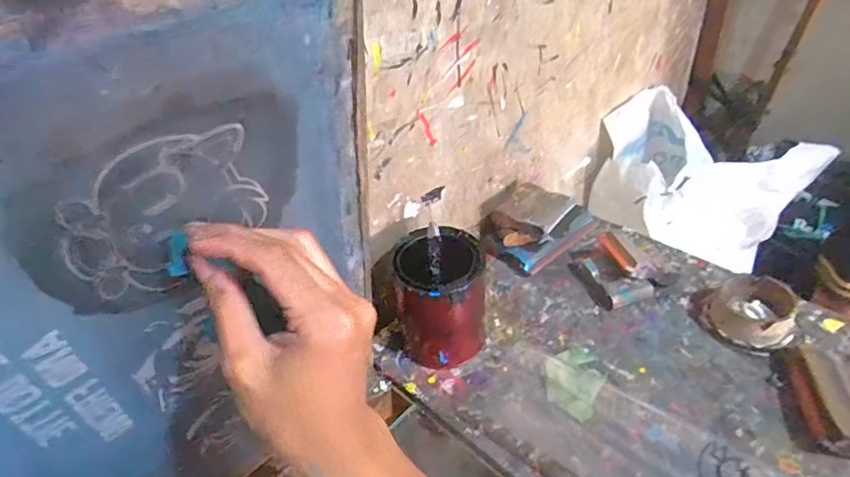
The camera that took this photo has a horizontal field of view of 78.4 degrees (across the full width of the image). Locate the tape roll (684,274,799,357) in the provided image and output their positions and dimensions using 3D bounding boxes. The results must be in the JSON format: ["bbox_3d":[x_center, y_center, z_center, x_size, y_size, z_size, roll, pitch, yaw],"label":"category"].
[{"bbox_3d":[0.390,0.088,0.640,0.114,0.038,0.098,18,45,27],"label":"tape roll"}]

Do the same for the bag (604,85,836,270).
[{"bbox_3d":[0.507,-0.092,0.990,0.326,0.282,0.315,30,51,36],"label":"bag"}]

